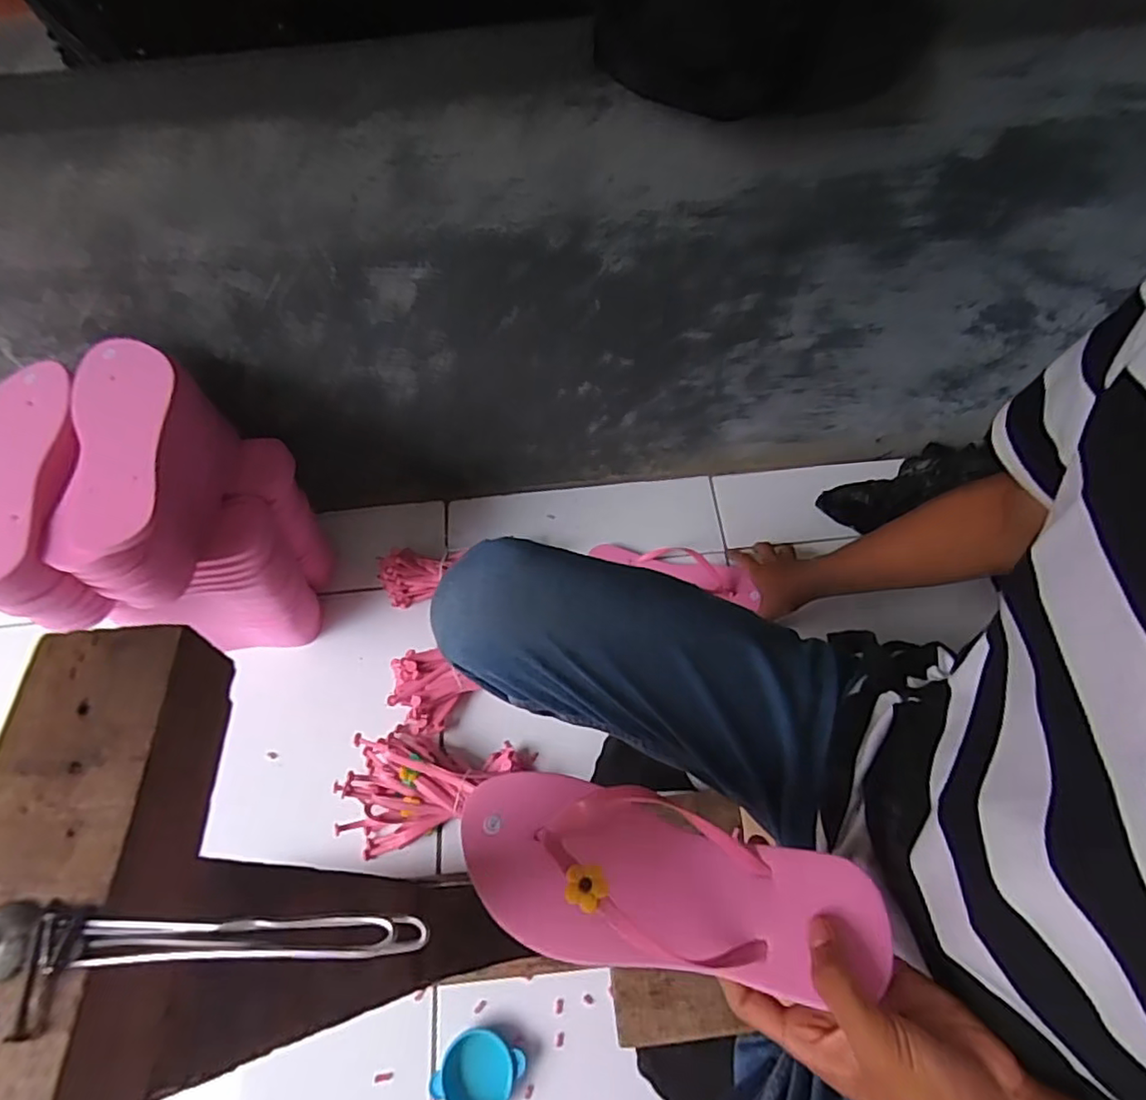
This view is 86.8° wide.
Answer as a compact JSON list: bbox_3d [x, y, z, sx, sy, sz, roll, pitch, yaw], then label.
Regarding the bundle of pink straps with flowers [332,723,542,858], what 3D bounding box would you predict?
[{"bbox_3d":[-0.168,0.255,0.707,0.222,0.058,0.126,-20,62,-7],"label":"bundle of pink straps with flowers"}]

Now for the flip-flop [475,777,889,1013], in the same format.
[{"bbox_3d":[0.046,0.185,0.339,0.240,0.053,0.091,7,62,13],"label":"flip-flop"}]

